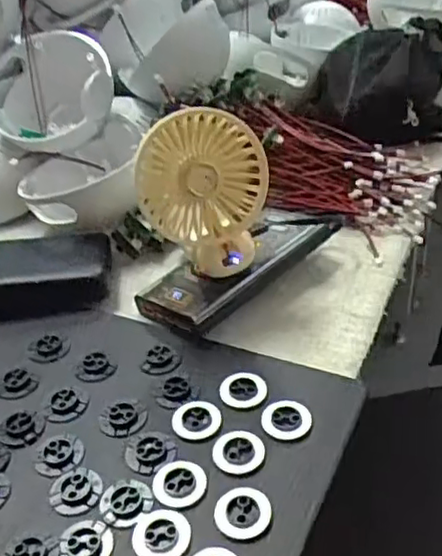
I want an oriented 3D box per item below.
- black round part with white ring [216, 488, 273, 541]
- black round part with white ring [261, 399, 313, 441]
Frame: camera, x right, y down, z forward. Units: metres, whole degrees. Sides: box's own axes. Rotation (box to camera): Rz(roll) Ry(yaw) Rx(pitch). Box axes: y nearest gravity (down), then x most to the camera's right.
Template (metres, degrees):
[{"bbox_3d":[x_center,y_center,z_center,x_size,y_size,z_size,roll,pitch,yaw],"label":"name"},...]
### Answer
[{"bbox_3d":[0.011,0.118,0.329,0.028,0.004,0.029,-2,36,2],"label":"black round part with white ring"},{"bbox_3d":[0.038,0.082,0.376,0.028,0.005,0.025,4,37,11],"label":"black round part with white ring"}]

